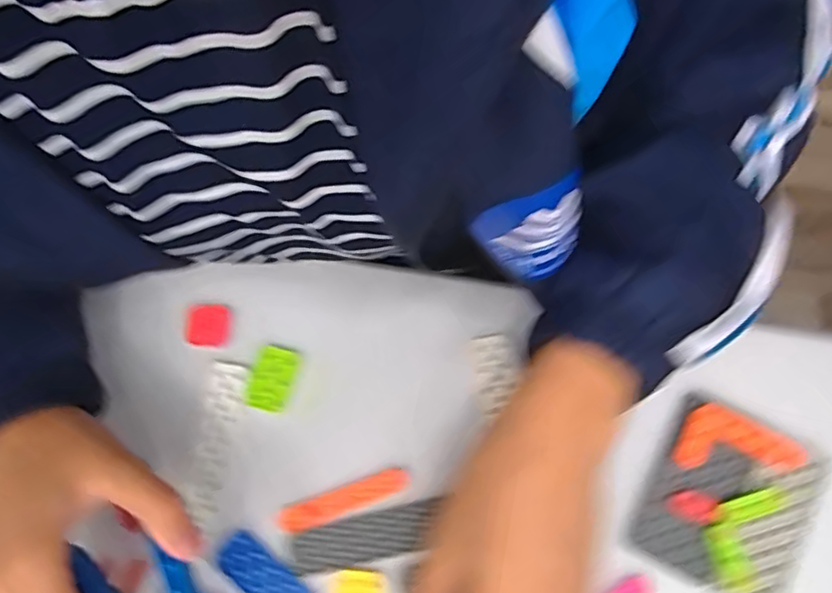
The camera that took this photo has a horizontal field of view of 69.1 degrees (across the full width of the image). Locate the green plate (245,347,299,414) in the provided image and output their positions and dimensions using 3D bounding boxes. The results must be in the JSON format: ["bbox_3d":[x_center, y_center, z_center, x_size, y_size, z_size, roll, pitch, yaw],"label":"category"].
[{"bbox_3d":[-0.086,0.050,0.362,0.025,0.004,0.037,15,77,3],"label":"green plate"}]

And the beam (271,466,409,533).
[{"bbox_3d":[-0.042,0.117,0.348,0.076,0.005,0.016,-20,77,-5],"label":"beam"}]

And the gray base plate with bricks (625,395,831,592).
[{"bbox_3d":[0.181,0.118,0.344,0.089,0.013,0.097,30,78,6],"label":"gray base plate with bricks"}]

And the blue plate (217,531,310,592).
[{"bbox_3d":[-0.084,0.160,0.336,0.061,0.004,0.026,40,79,9],"label":"blue plate"}]

